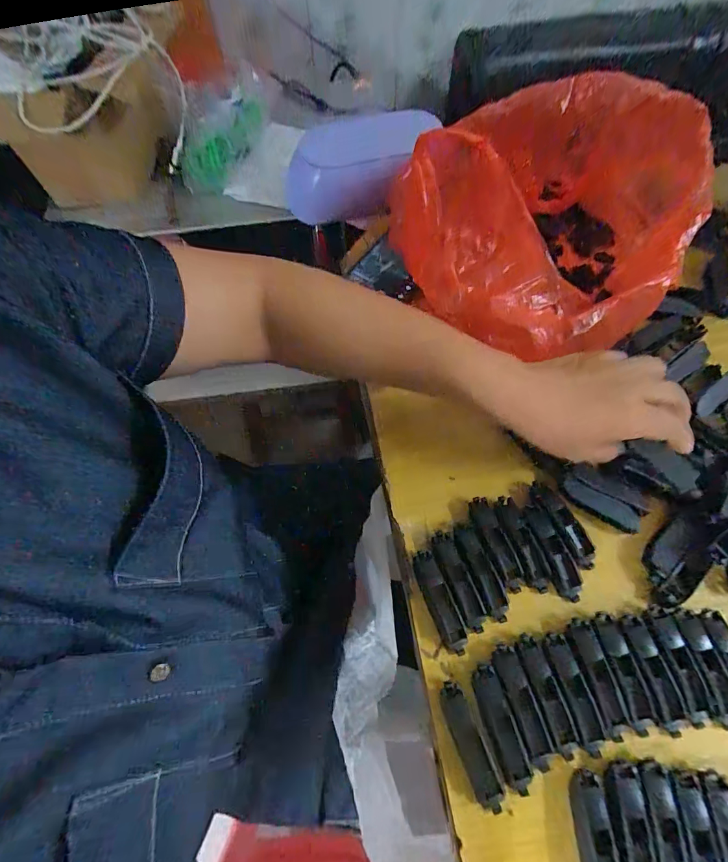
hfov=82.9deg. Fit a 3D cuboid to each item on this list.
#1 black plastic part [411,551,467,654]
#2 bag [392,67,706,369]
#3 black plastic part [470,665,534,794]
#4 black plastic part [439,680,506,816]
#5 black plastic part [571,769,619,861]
[{"bbox_3d":[0.057,0.129,0.312,0.018,0.009,0.074,-19,66,-8],"label":"black plastic part"},{"bbox_3d":[0.177,-0.188,0.389,0.235,0.142,0.224,-24,67,-10],"label":"bag"},{"bbox_3d":[0.092,0.200,0.278,0.019,0.006,0.073,-16,66,-7],"label":"black plastic part"},{"bbox_3d":[0.070,0.209,0.276,0.019,0.009,0.073,-21,66,-9],"label":"black plastic part"},{"bbox_3d":[0.144,0.255,0.254,0.020,0.007,0.071,1,65,1],"label":"black plastic part"}]

